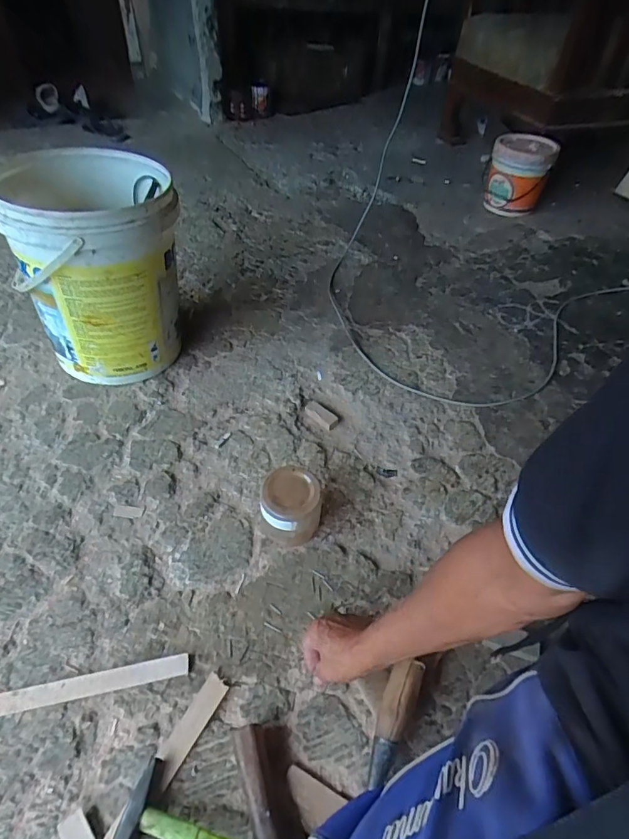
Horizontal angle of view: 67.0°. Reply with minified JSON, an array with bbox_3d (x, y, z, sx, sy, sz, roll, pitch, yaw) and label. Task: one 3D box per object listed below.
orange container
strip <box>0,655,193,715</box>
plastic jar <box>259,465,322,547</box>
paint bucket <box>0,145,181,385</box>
[{"bbox_3d":[0.672,-0.800,1.577,0.188,0.218,0.174,17,49,13],"label":"orange container"},{"bbox_3d":[-0.442,0.364,0.588,0.560,0.009,0.024,-8,48,-9],"label":"strip"},{"bbox_3d":[-0.040,0.142,0.755,0.095,0.098,0.094,1,48,-1],"label":"plastic jar"},{"bbox_3d":[-0.414,-0.303,0.961,0.295,0.359,0.322,-13,49,-14],"label":"paint bucket"}]

